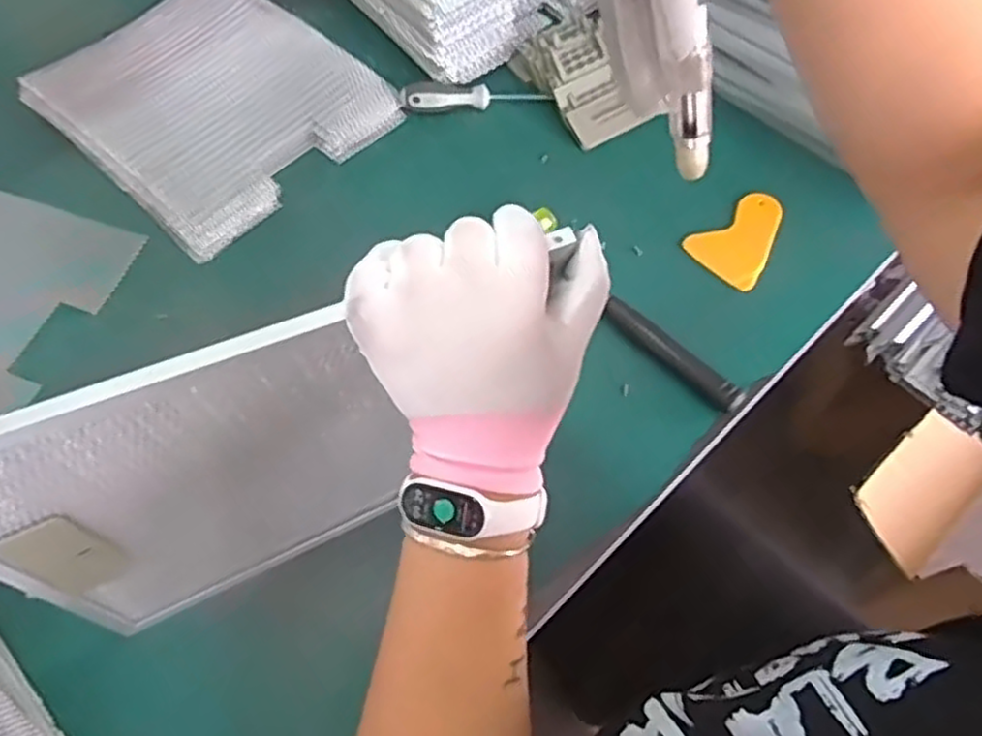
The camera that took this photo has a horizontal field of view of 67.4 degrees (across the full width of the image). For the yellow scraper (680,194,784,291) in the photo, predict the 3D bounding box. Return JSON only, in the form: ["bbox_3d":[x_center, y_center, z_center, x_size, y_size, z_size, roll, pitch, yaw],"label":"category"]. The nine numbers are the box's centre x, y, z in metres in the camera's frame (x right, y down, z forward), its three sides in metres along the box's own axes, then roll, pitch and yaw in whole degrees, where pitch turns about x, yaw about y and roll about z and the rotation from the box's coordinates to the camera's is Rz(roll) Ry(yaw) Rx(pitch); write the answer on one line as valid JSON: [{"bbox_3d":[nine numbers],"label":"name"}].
[{"bbox_3d":[0.224,-0.118,0.653,0.066,0.009,0.098,43,69,4],"label":"yellow scraper"}]

